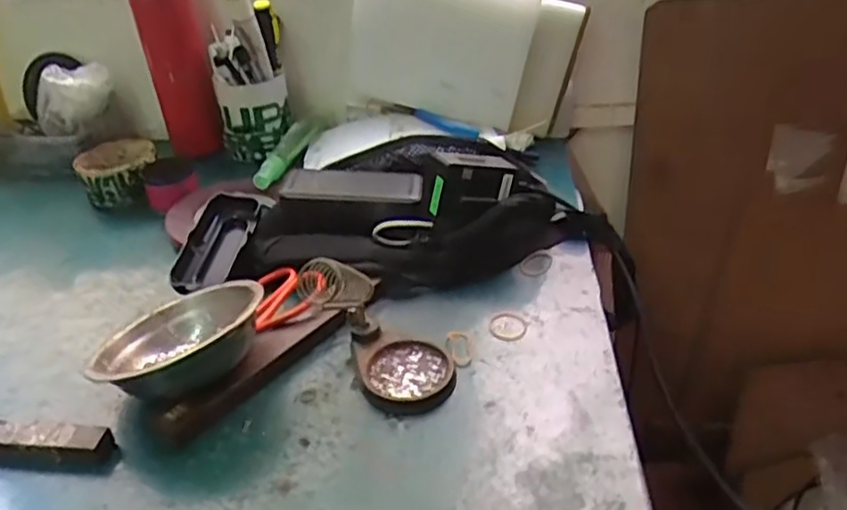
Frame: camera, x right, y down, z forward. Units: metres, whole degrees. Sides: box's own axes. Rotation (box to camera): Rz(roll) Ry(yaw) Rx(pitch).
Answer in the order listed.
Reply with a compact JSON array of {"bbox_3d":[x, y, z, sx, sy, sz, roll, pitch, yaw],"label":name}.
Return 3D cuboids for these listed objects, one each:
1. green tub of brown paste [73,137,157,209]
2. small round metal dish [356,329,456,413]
[{"bbox_3d":[-0.337,-0.090,0.755,0.083,0.045,0.093,-16,35,-18],"label":"green tub of brown paste"},{"bbox_3d":[-0.013,0.084,0.499,0.065,0.014,0.074,-11,34,-11],"label":"small round metal dish"}]

